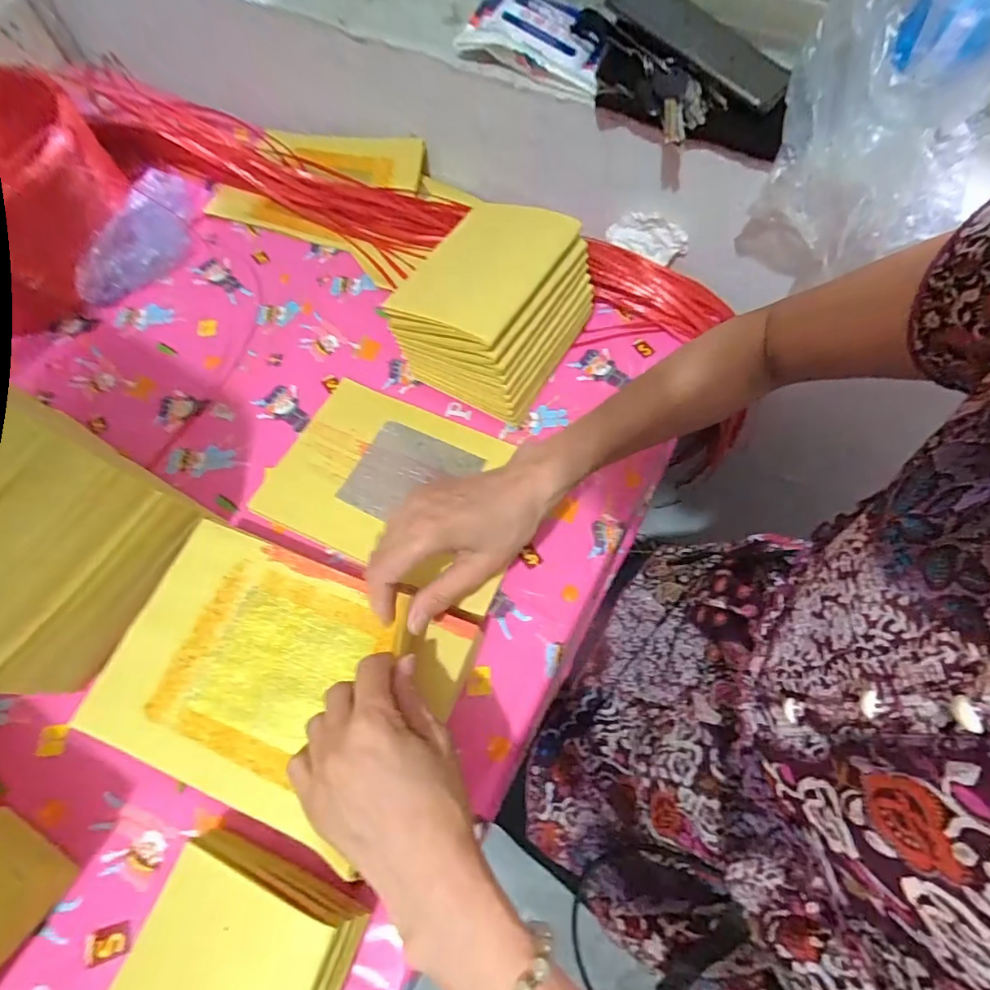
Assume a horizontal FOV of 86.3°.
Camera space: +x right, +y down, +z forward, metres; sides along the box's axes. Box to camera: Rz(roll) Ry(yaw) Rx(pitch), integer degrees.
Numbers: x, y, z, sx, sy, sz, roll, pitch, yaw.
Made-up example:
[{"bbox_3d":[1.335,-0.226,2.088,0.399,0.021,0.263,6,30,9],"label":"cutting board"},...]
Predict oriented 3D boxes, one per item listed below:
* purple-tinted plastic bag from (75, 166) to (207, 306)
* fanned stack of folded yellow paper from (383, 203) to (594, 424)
[{"bbox_3d":[-0.385,-0.306,0.597,0.075,0.053,0.220,13,65,7],"label":"purple-tinted plastic bag"},{"bbox_3d":[-0.001,-0.175,0.493,0.137,0.112,0.152,29,68,14],"label":"fanned stack of folded yellow paper"}]

